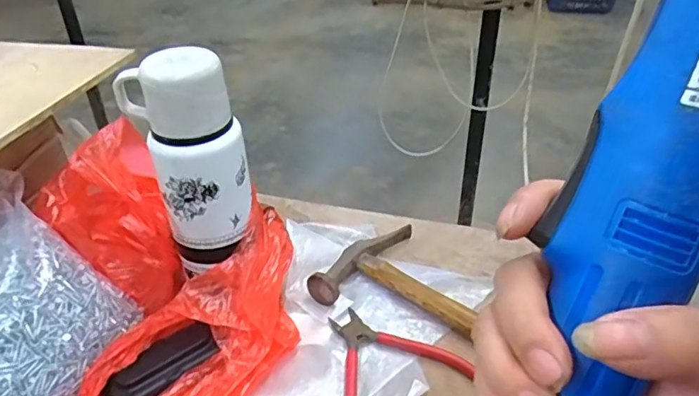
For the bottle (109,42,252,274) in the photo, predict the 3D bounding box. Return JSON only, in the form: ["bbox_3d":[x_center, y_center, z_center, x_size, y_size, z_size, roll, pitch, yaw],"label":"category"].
[{"bbox_3d":[-0.126,-0.031,0.450,0.076,0.178,0.061,-21,39,-25],"label":"bottle"}]

